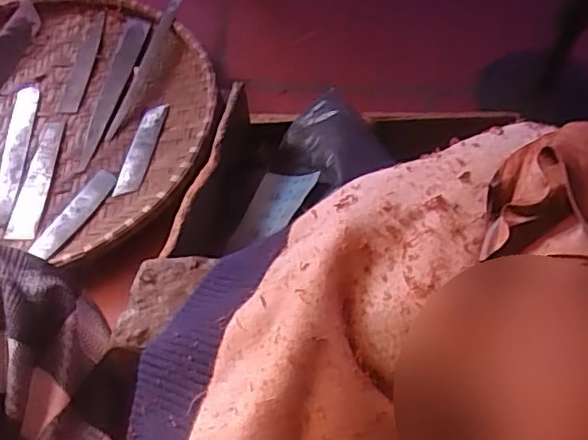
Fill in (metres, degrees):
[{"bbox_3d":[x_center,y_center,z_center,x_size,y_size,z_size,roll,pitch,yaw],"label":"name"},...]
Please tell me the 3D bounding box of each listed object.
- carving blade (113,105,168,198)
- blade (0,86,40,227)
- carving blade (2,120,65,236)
[{"bbox_3d":[-0.137,-0.064,0.547,0.023,0.004,0.101,7,60,5],"label":"carving blade"},{"bbox_3d":[-0.254,-0.063,0.552,0.027,0.007,0.160,-5,57,-2],"label":"blade"},{"bbox_3d":[-0.226,-0.037,0.535,0.025,0.007,0.126,-2,57,1],"label":"carving blade"}]

